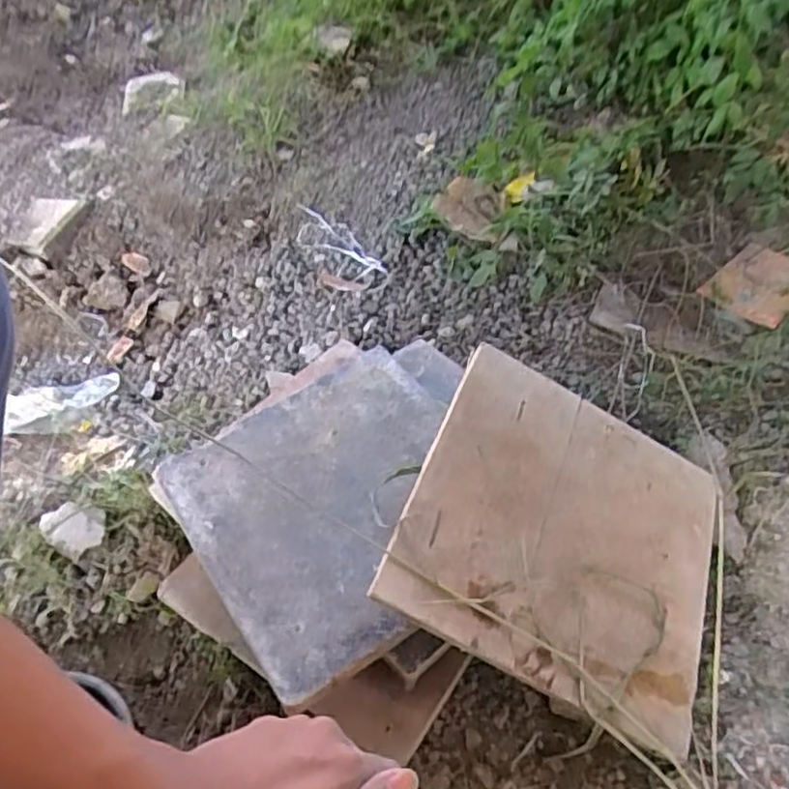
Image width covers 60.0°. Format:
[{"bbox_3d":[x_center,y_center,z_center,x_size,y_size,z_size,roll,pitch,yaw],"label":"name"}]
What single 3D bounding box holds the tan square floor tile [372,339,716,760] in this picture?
[{"bbox_3d":[0.137,0.107,0.533,0.246,0.009,0.238,29,58,-5],"label":"tan square floor tile"}]

